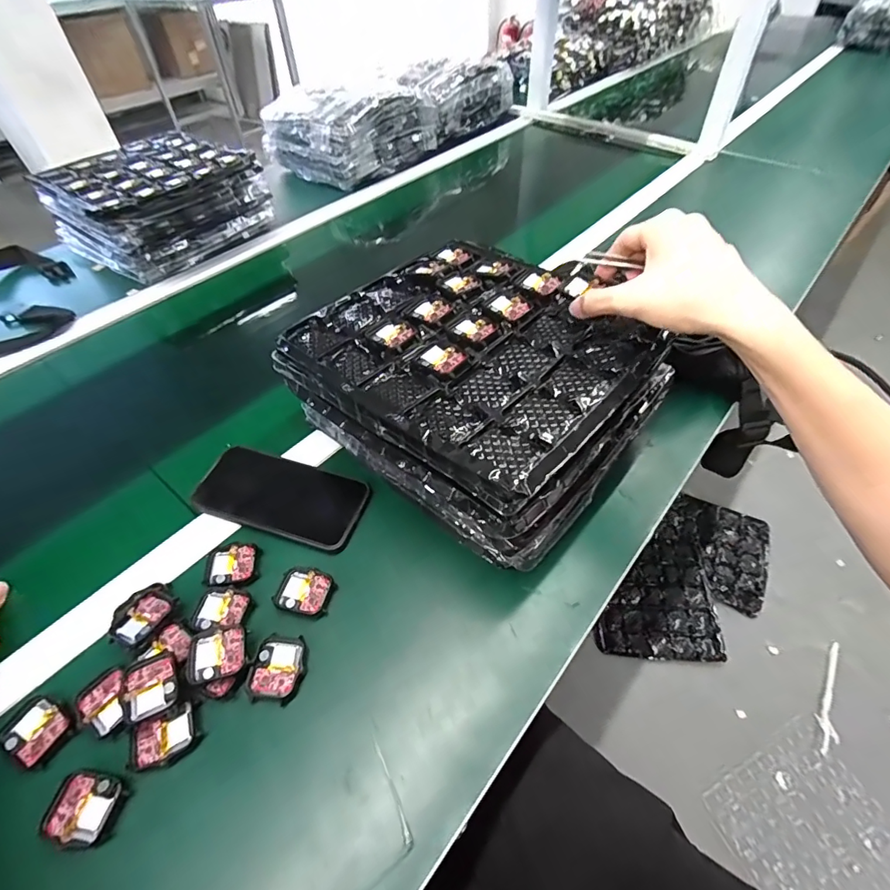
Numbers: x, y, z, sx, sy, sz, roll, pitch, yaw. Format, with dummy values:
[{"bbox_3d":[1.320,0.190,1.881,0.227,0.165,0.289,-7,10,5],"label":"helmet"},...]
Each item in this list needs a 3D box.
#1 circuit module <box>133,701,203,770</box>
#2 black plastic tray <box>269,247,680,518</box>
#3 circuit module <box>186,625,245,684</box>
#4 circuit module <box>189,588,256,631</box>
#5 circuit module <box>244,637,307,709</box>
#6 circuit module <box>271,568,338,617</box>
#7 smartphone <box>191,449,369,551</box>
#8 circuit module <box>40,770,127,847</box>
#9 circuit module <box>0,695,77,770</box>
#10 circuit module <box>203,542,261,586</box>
[{"bbox_3d":[-0.196,0.204,0.326,0.041,0.009,0.033,-27,53,-19],"label":"circuit module"},{"bbox_3d":[0.025,-0.099,0.424,0.288,0.026,0.249,36,62,28],"label":"black plastic tray"},{"bbox_3d":[-0.172,0.159,0.356,0.042,0.013,0.036,-11,50,-6],"label":"circuit module"},{"bbox_3d":[-0.182,0.133,0.382,0.043,0.006,0.034,-3,49,0],"label":"circuit module"},{"bbox_3d":[-0.127,0.169,0.355,0.037,0.004,0.045,3,50,6],"label":"circuit module"},{"bbox_3d":[-0.119,0.122,0.393,0.048,0.004,0.038,10,50,11],"label":"circuit module"},{"bbox_3d":[-0.155,0.049,0.449,0.154,0.009,0.078,17,54,6],"label":"smartphone"},{"bbox_3d":[-0.233,0.234,0.302,0.040,0.007,0.036,7,50,9],"label":"circuit module"},{"bbox_3d":[-0.289,0.198,0.330,0.046,0.009,0.036,26,55,23],"label":"circuit module"},{"bbox_3d":[-0.186,0.104,0.407,0.043,0.004,0.036,-7,49,-3],"label":"circuit module"}]

